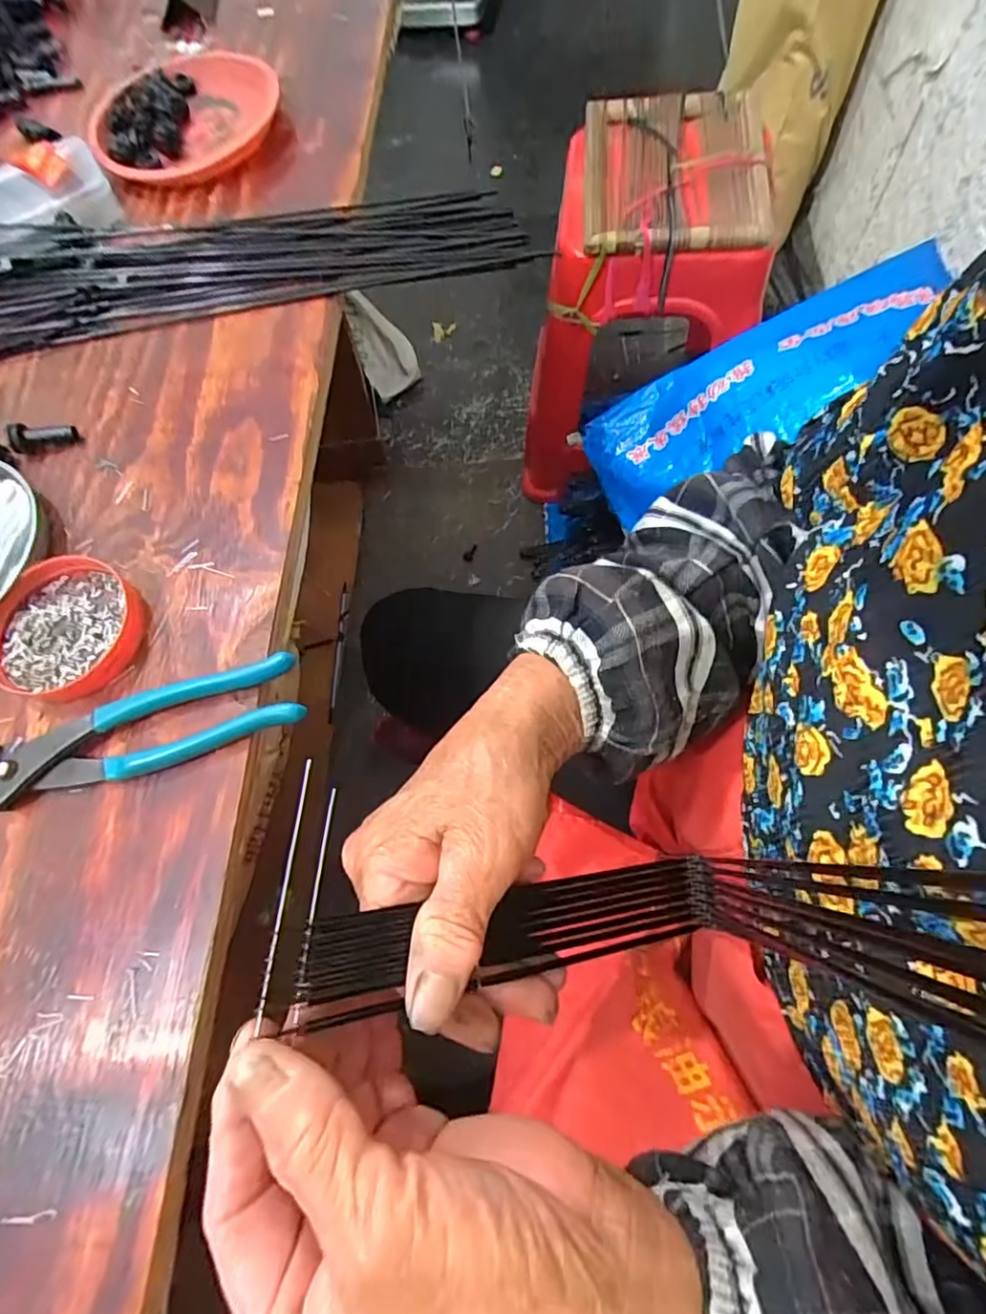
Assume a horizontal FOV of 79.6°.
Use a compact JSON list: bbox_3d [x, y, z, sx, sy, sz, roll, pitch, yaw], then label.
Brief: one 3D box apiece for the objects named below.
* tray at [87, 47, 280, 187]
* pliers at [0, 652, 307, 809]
[{"bbox_3d":[-0.250,-0.431,0.474,0.125,0.032,0.146,29,75,15],"label":"tray"},{"bbox_3d":[-0.176,0.039,0.298,0.160,0.017,0.037,-18,69,-2],"label":"pliers"}]

